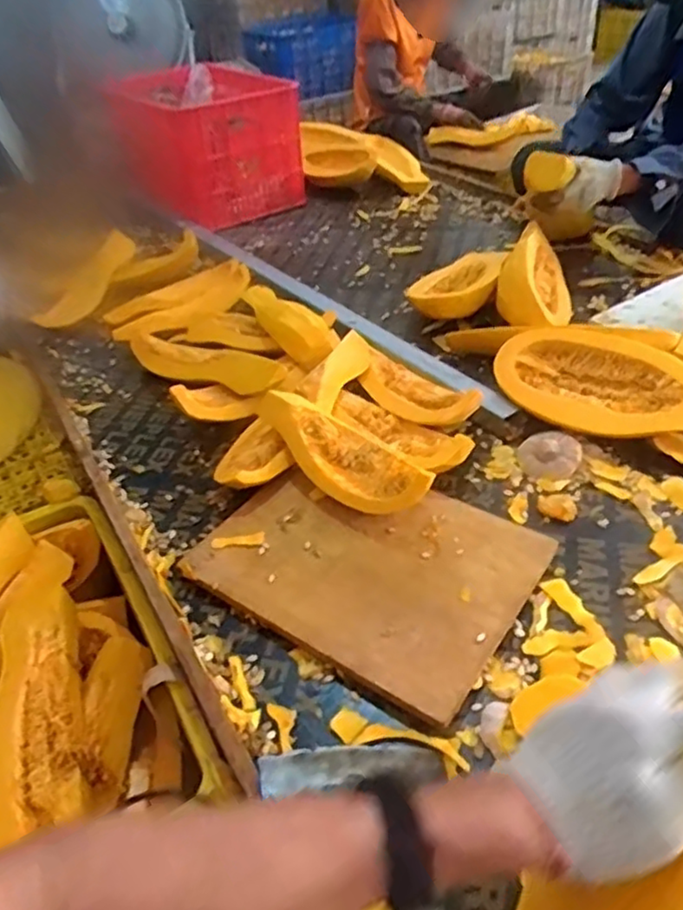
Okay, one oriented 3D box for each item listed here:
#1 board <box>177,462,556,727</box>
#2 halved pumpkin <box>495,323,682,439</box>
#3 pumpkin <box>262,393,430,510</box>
[{"bbox_3d":[0.029,0.125,0.811,0.370,0.032,0.274,22,48,28],"label":"board"},{"bbox_3d":[0.402,-0.094,0.983,0.335,0.085,0.160,8,72,24],"label":"halved pumpkin"},{"bbox_3d":[-0.003,-0.004,0.896,0.097,0.074,0.307,-32,46,-28],"label":"pumpkin"}]

